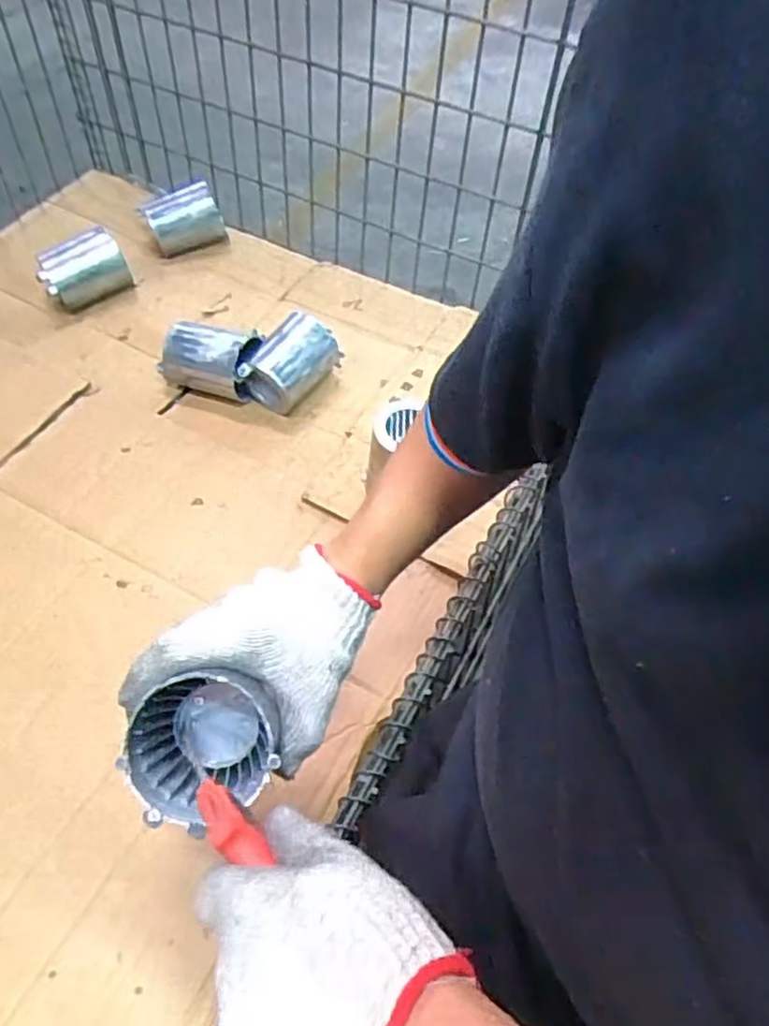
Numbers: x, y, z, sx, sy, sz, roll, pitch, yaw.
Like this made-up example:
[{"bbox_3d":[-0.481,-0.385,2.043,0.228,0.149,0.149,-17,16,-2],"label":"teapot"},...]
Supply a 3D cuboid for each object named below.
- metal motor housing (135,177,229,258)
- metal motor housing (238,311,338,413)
[{"bbox_3d":[-0.337,-0.489,1.154,0.116,0.089,0.091,-27,60,-23],"label":"metal motor housing"},{"bbox_3d":[-0.133,-0.201,0.952,0.083,0.093,0.122,30,57,16],"label":"metal motor housing"}]

